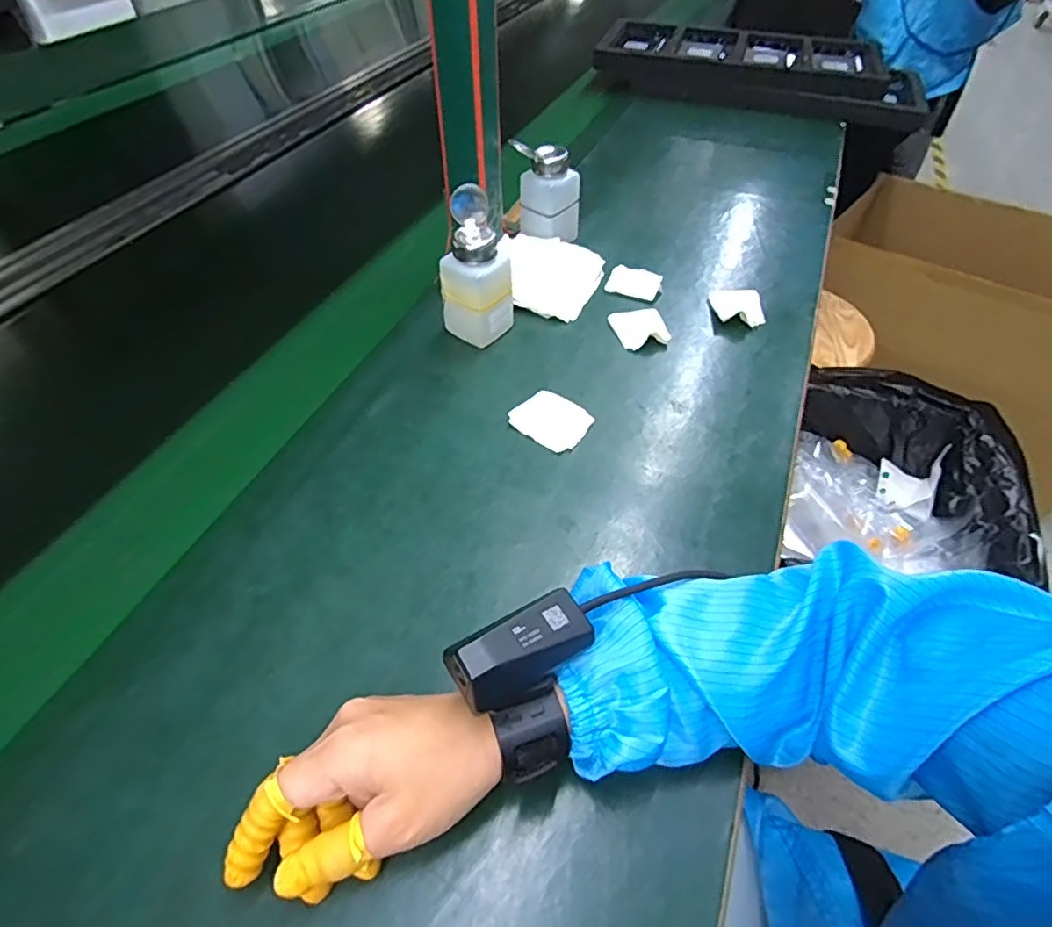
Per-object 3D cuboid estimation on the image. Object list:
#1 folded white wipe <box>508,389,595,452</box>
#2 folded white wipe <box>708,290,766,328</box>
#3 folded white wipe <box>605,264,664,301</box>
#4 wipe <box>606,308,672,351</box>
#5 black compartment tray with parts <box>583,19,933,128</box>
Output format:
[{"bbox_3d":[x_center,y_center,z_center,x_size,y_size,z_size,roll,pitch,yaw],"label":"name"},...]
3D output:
[{"bbox_3d":[0.023,-0.039,0.501,0.060,0.009,0.052,33,57,25],"label":"folded white wipe"},{"bbox_3d":[0.219,-0.161,0.604,0.052,0.015,0.051,1,49,1],"label":"folded white wipe"},{"bbox_3d":[0.120,-0.198,0.640,0.058,0.007,0.051,17,51,14],"label":"folded white wipe"},{"bbox_3d":[0.114,-0.137,0.587,0.050,0.009,0.058,-10,50,-8],"label":"wipe"},{"bbox_3d":[0.403,-0.698,1.033,0.553,0.070,0.232,16,51,14],"label":"black compartment tray with parts"}]

